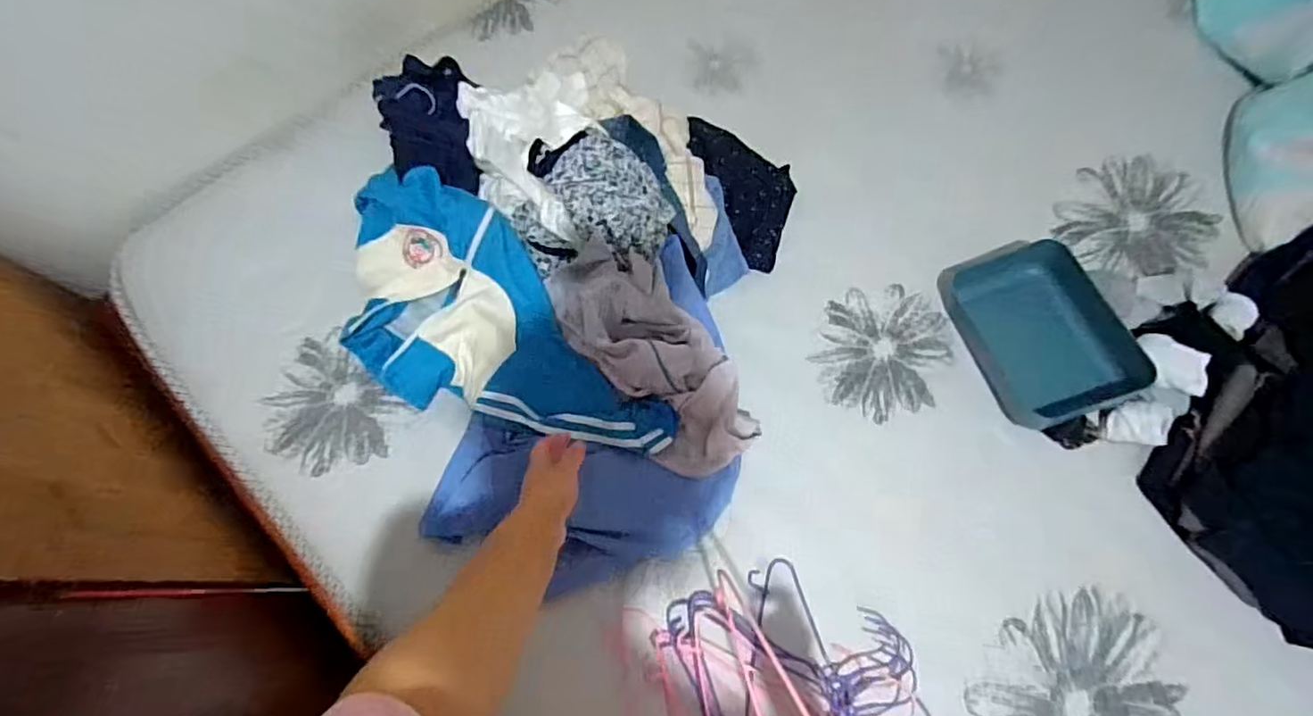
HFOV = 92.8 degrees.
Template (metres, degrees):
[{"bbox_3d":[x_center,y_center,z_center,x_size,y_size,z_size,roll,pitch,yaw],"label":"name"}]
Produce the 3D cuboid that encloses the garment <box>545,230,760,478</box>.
[{"bbox_3d":[-0.006,-0.003,0.803,0.131,0.098,0.323,-39,89,-13],"label":"garment"}]

